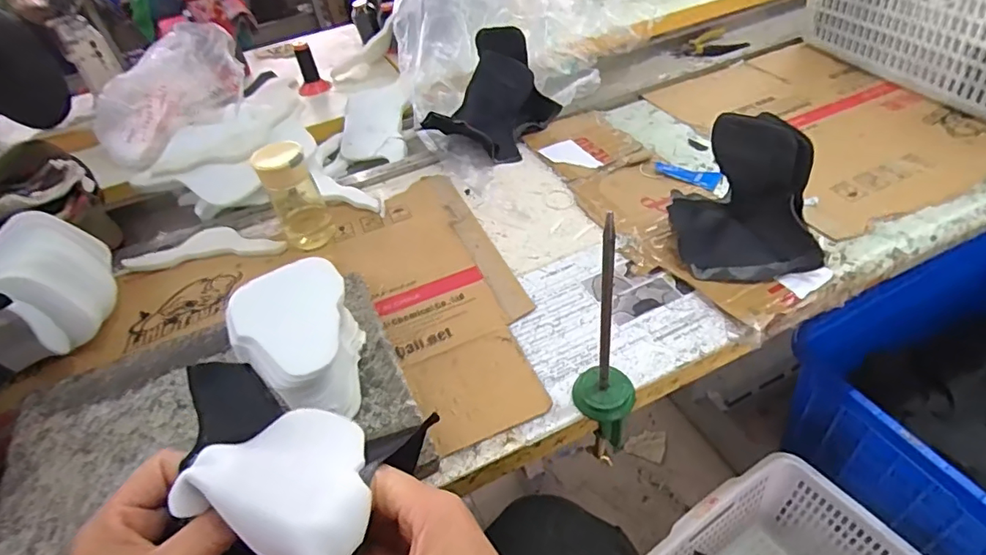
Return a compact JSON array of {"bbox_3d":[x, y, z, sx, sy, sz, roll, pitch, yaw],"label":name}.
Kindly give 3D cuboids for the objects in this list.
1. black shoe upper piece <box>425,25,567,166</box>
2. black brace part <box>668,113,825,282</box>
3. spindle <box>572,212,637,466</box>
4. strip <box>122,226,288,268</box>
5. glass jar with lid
[{"bbox_3d":[-0.012,-0.299,0.893,0.159,0.150,0.197,27,53,31],"label":"black shoe upper piece"},{"bbox_3d":[0.298,-0.090,0.640,0.152,0.180,0.135,-3,44,5],"label":"black brace part"},{"bbox_3d":[0.109,0.078,0.502,0.058,0.307,0.050,7,45,16],"label":"spindle"},{"bbox_3d":[-0.428,-0.047,0.806,0.212,0.026,0.062,-10,43,-1],"label":"strip"},{"bbox_3d":[-0.277,-0.111,0.752,0.068,0.165,0.060,-27,47,-19],"label":"glass jar with lid"}]

